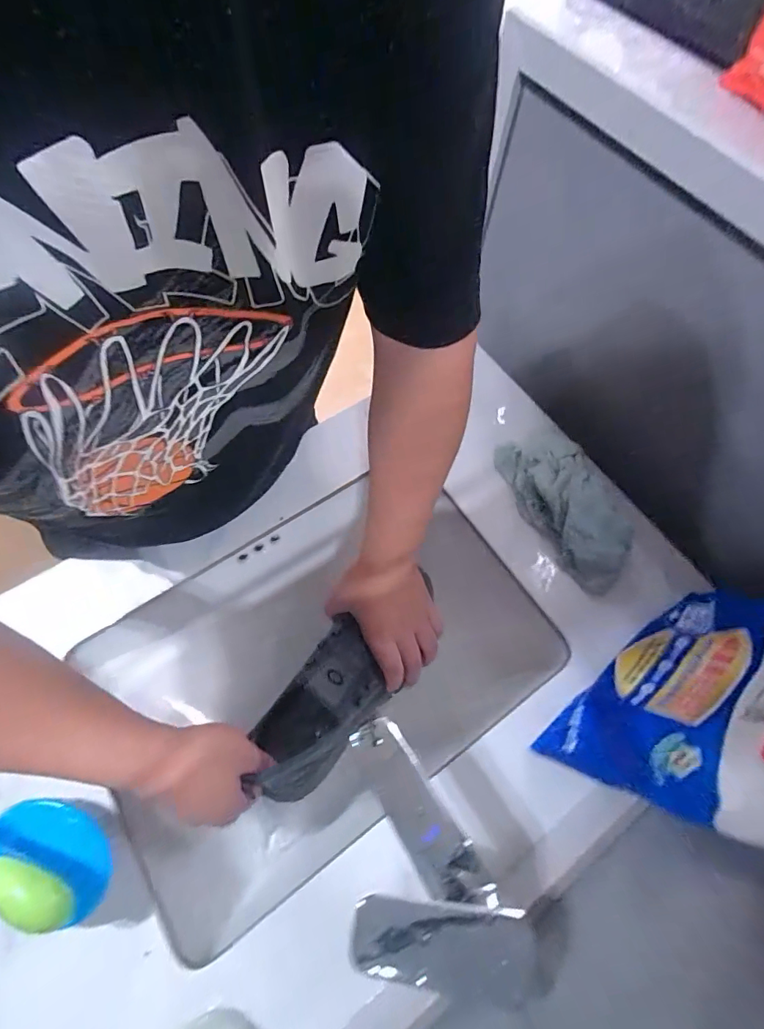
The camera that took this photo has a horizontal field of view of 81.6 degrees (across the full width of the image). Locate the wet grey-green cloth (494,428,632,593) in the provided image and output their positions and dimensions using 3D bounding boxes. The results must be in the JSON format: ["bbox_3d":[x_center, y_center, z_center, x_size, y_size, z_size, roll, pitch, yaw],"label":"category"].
[{"bbox_3d":[0.213,-0.019,0.503,0.099,0.044,0.204,-28,70,-13],"label":"wet grey-green cloth"}]

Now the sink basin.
[{"bbox_3d":[-0.065,0.167,0.521,0.439,0.129,0.311,-31,71,-14],"label":"sink basin"}]

